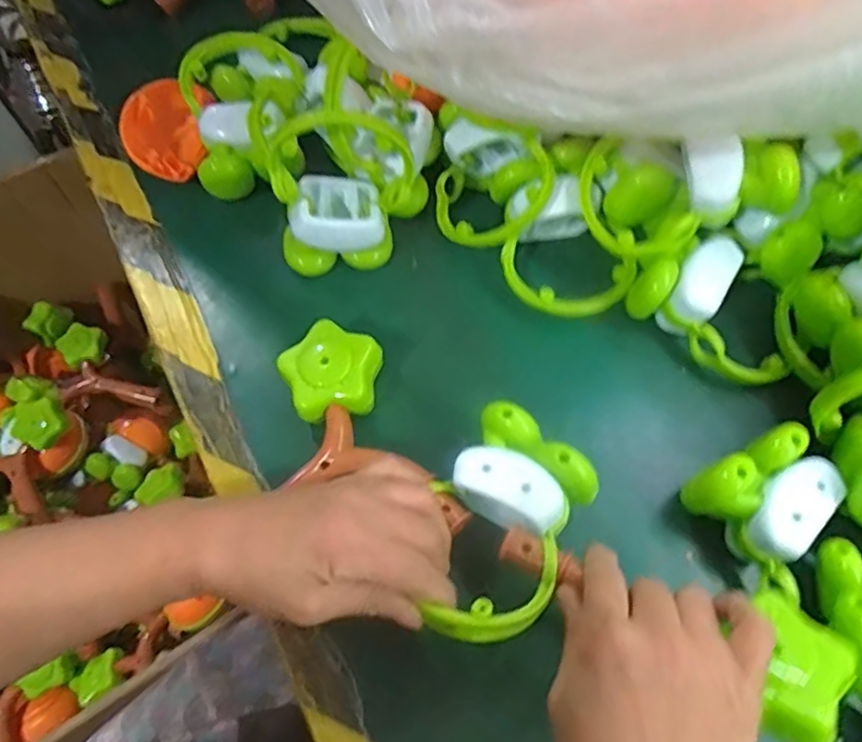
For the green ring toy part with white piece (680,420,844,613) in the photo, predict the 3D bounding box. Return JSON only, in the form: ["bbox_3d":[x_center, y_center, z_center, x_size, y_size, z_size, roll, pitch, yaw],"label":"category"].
[{"bbox_3d":[0.204,0.077,0.367,0.077,0.043,0.081,-35,67,-16],"label":"green ring toy part with white piece"}]

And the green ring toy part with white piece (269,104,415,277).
[{"bbox_3d":[-0.065,-0.136,0.456,0.105,0.123,0.057,-5,62,-2],"label":"green ring toy part with white piece"}]

